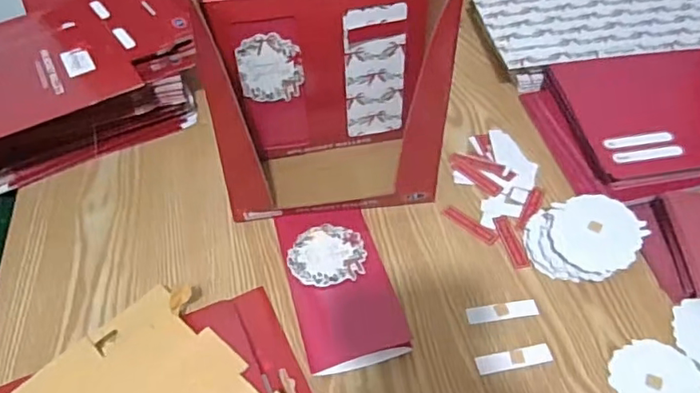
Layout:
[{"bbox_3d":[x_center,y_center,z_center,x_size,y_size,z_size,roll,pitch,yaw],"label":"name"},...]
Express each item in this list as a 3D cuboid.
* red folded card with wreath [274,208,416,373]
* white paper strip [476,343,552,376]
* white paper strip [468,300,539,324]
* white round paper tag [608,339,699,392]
[{"bbox_3d":[-0.009,0.073,0.487,0.084,0.014,0.157,-14,50,-8],"label":"red folded card with wreath"},{"bbox_3d":[0.131,0.129,0.440,0.059,0.004,0.015,-10,50,-5],"label":"white paper strip"},{"bbox_3d":[0.129,0.096,0.468,0.059,0.004,0.015,-7,50,-2],"label":"white paper strip"},{"bbox_3d":[0.235,0.142,0.422,0.067,0.004,0.066,-2,50,2],"label":"white round paper tag"}]

